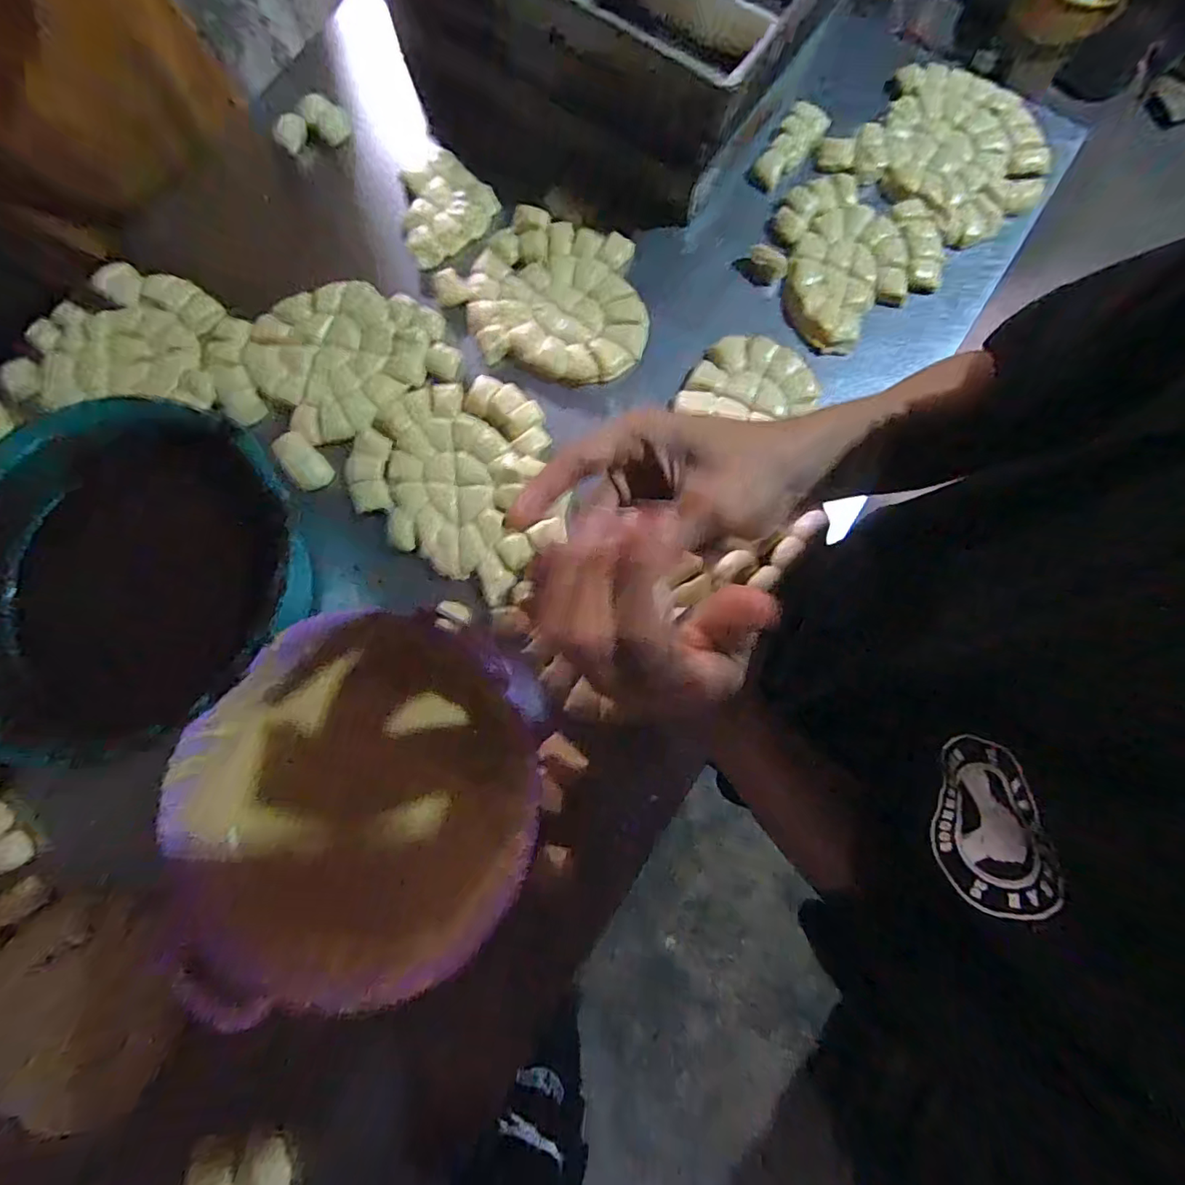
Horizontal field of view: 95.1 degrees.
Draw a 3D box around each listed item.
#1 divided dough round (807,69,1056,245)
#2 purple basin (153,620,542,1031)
[{"bbox_3d":[0.422,-0.525,0.633,0.215,0.020,0.212,0,79,1],"label":"divided dough round"},{"bbox_3d":[-0.189,0.160,0.458,0.276,0.112,0.292,0,79,1],"label":"purple basin"}]

